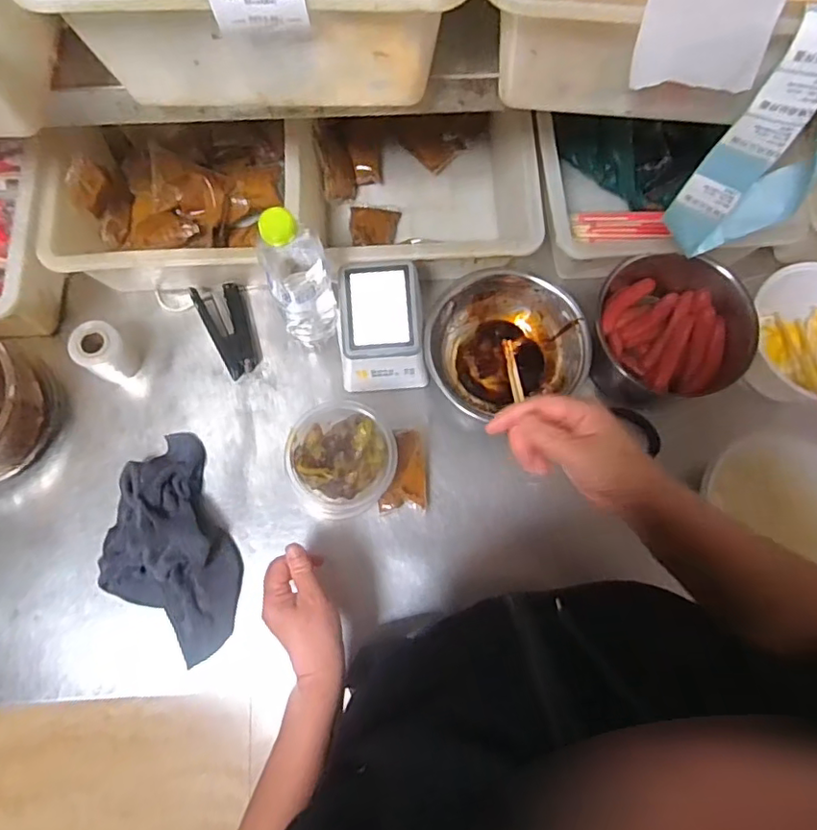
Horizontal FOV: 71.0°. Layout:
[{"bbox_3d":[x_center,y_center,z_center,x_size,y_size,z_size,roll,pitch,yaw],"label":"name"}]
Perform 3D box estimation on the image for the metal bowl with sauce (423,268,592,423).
[{"bbox_3d":[0.106,-0.087,0.677,0.182,0.070,0.155,-19,77,-6],"label":"metal bowl with sauce"}]

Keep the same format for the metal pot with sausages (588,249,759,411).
[{"bbox_3d":[0.295,-0.107,0.668,0.172,0.086,0.177,0,76,-1],"label":"metal pot with sausages"}]

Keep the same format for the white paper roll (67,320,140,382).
[{"bbox_3d":[-0.348,-0.071,0.663,0.050,0.075,0.054,0,76,-1],"label":"white paper roll"}]

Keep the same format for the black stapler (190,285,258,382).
[{"bbox_3d":[-0.215,-0.102,0.687,0.052,0.027,0.111,-22,77,-6],"label":"black stapler"}]

